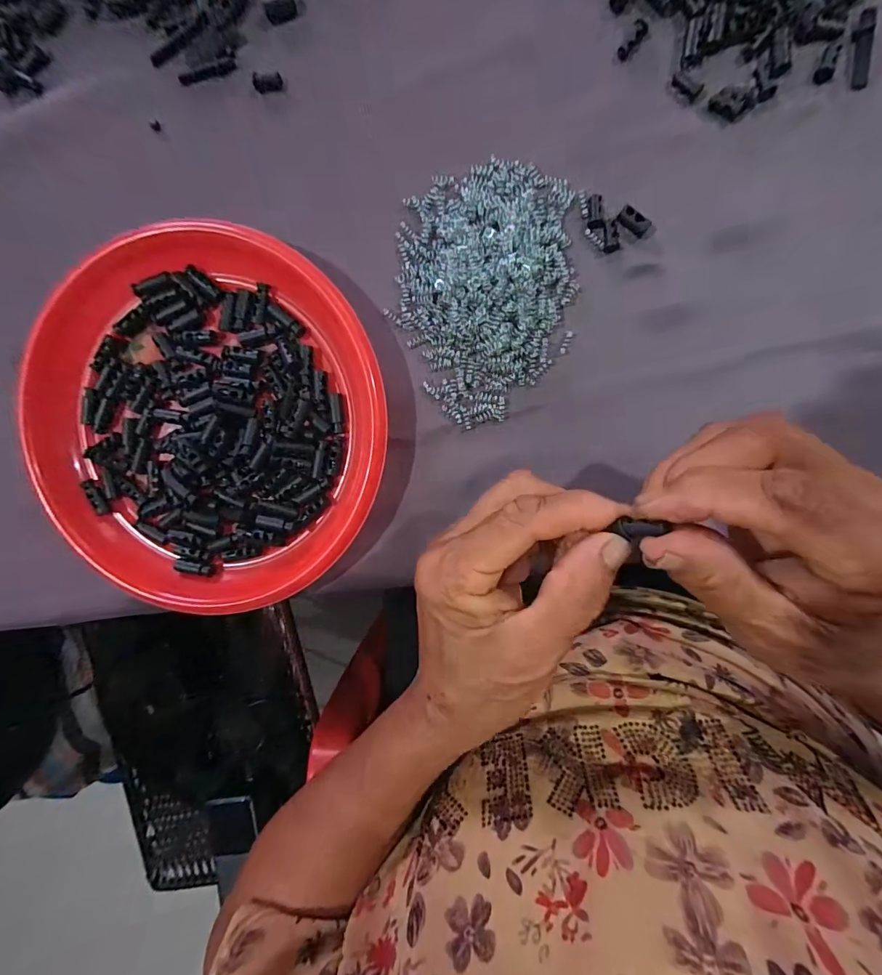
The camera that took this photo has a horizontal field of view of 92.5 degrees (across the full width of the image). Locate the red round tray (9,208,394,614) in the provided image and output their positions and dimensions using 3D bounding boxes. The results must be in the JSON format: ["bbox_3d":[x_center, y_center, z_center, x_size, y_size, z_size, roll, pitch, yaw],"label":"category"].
[{"bbox_3d":[-0.148,-0.038,0.267,0.219,0.025,0.221,1,96,6],"label":"red round tray"}]

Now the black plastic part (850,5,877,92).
[{"bbox_3d":[0.218,-0.226,0.217,0.010,0.004,0.036,-1,96,6],"label":"black plastic part"}]

